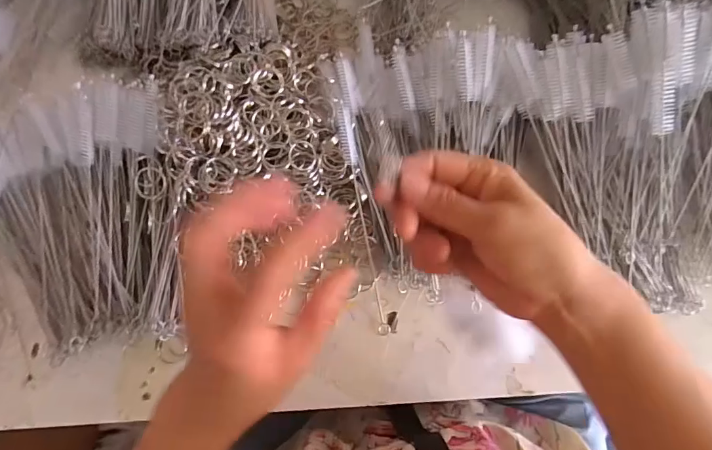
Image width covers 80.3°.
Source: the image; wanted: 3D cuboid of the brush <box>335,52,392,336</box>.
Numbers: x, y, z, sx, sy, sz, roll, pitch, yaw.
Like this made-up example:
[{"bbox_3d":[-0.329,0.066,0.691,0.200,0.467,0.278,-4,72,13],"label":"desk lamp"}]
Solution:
[{"bbox_3d":[0.003,-0.029,0.369,0.022,0.018,0.247,-7,76,-6],"label":"brush"}]

